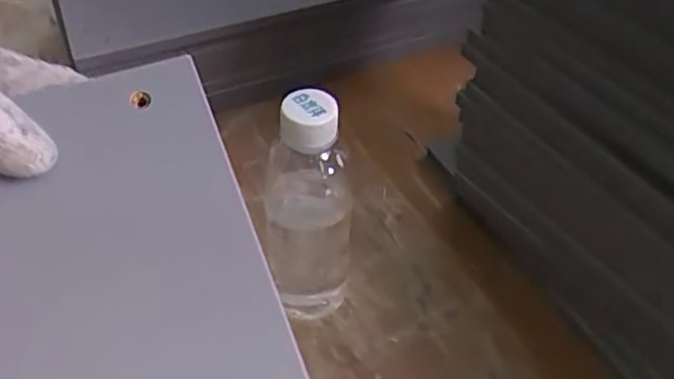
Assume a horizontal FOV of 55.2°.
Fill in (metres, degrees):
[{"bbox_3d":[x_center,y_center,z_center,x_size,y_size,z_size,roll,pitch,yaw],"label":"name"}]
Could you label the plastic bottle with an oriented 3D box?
[{"bbox_3d":[-0.018,0.008,0.422,0.050,0.184,0.060,6,48,5],"label":"plastic bottle"}]

